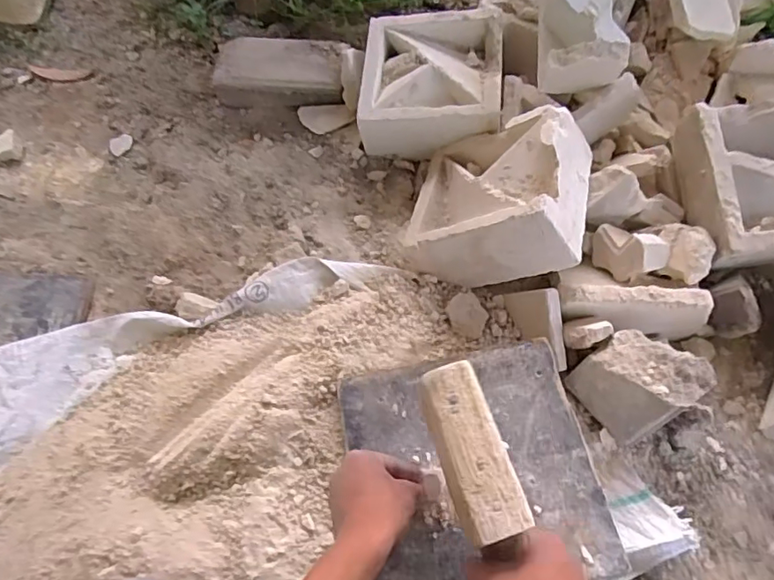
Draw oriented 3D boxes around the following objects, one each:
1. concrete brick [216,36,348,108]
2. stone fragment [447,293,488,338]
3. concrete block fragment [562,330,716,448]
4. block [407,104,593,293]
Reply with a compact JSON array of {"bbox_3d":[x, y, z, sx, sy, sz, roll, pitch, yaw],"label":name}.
[{"bbox_3d":[-0.170,-0.352,0.899,0.208,0.047,0.106,4,63,5],"label":"concrete brick"},{"bbox_3d":[0.103,0.032,0.708,0.046,0.014,0.056,-30,67,-12],"label":"stone fragment"},{"bbox_3d":[0.285,0.108,0.644,0.110,0.095,0.105,-33,66,-13],"label":"concrete block fragment"},{"bbox_3d":[0.139,-0.116,0.740,0.229,0.113,0.218,-16,39,38],"label":"block"}]

